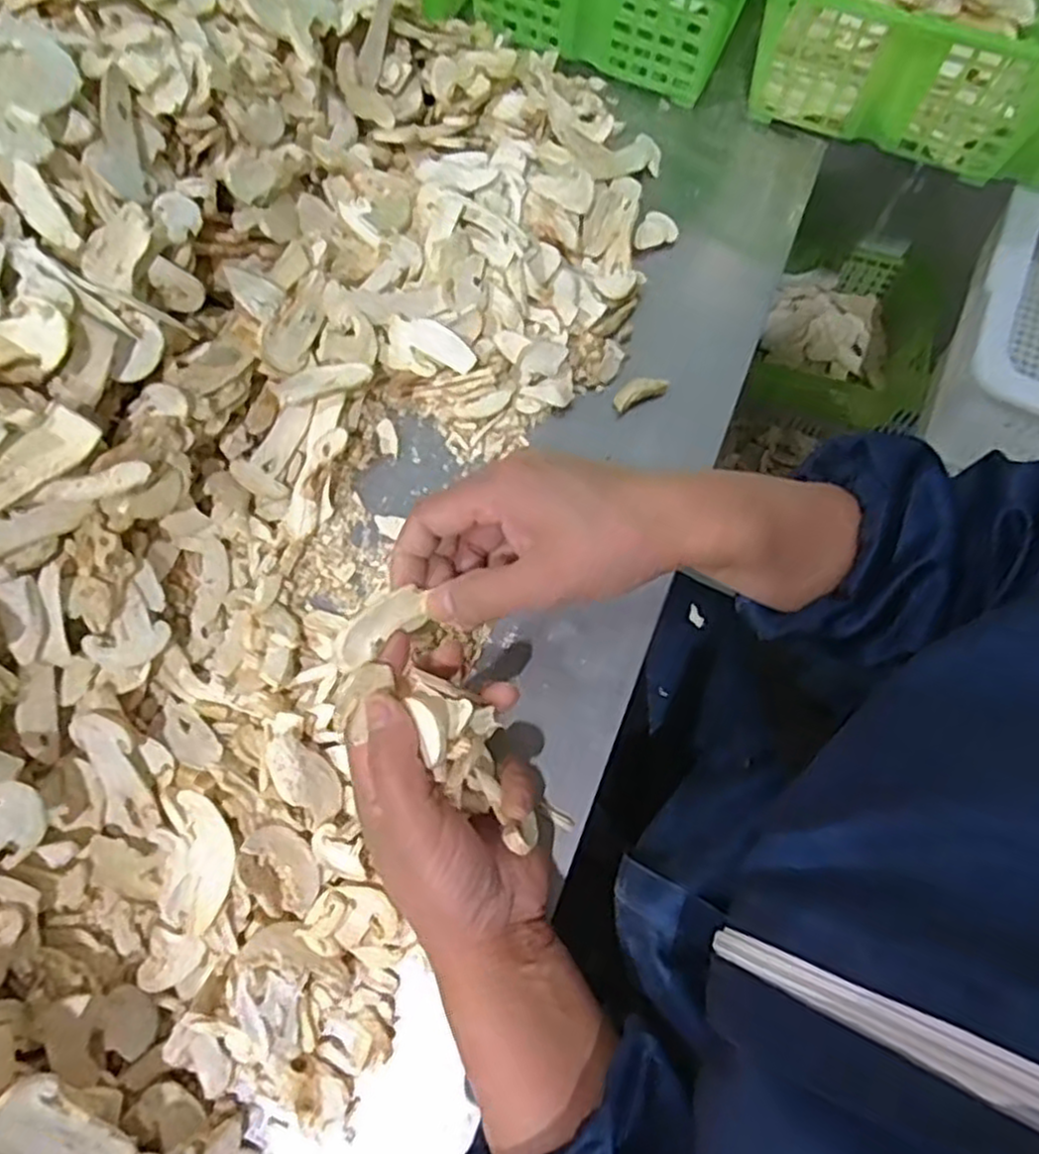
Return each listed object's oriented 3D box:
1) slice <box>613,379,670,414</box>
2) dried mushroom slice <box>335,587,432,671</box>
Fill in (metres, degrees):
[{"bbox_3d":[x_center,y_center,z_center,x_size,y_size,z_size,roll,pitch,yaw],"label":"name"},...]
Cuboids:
[{"bbox_3d":[0.079,-0.121,0.492,0.038,0.012,0.012,-25,75,-9],"label":"slice"},{"bbox_3d":[-0.066,0.024,0.348,0.048,0.004,0.022,-35,110,-19],"label":"dried mushroom slice"}]

